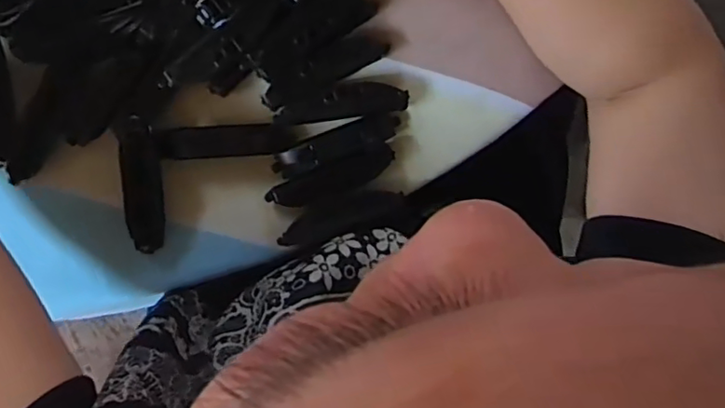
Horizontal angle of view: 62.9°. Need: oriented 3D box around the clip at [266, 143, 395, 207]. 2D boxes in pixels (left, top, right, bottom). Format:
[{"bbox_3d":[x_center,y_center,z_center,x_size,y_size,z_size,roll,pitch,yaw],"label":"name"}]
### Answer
[{"bbox_3d":[-0.018,-0.016,0.369,0.080,0.010,0.020,-23,98,-4],"label":"clip"}]

